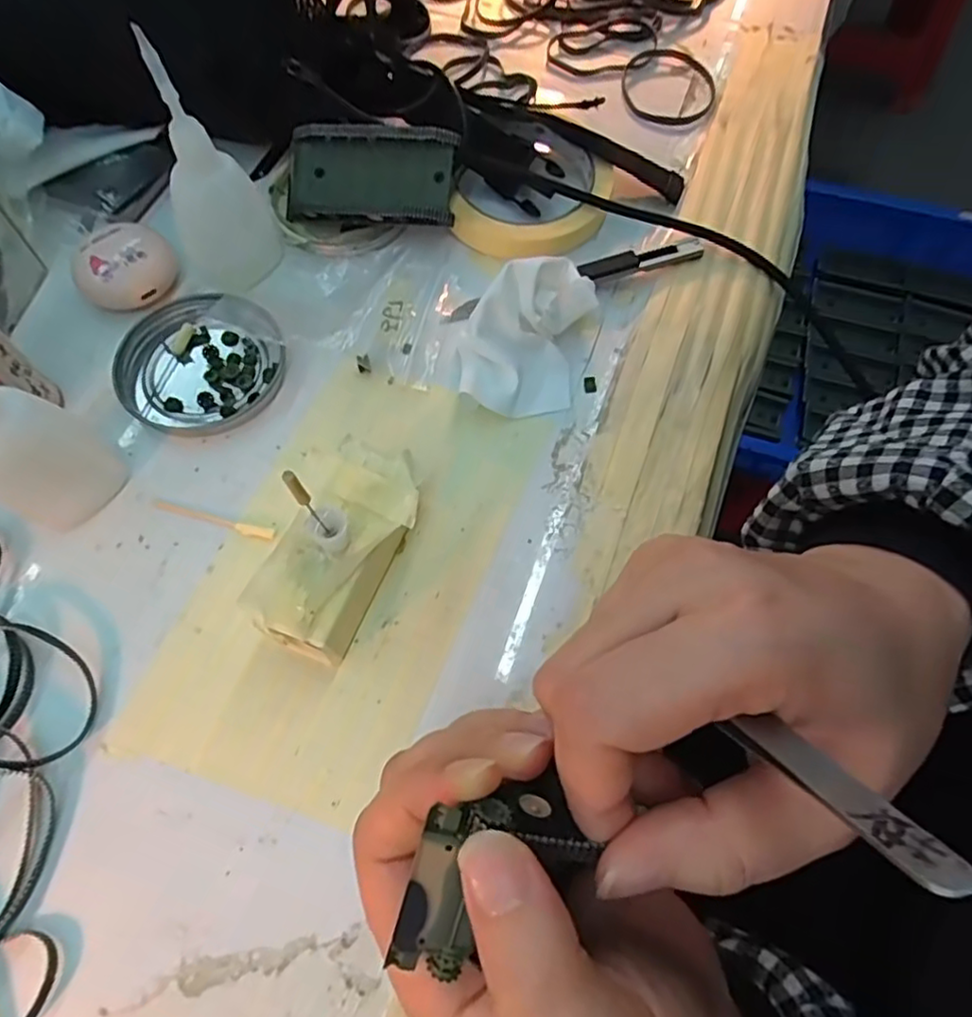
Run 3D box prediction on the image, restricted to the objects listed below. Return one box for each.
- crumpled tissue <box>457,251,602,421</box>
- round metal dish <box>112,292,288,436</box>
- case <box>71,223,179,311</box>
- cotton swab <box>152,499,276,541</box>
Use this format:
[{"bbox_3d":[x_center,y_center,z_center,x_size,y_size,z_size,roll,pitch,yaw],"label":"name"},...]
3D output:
[{"bbox_3d":[0.019,-0.085,0.302,0.055,0.034,0.077,14,66,6],"label":"crumpled tissue"},{"bbox_3d":[-0.138,-0.072,0.310,0.077,0.011,0.075,0,65,0],"label":"round metal dish"},{"bbox_3d":[-0.183,-0.123,0.321,0.041,0.017,0.047,25,68,11],"label":"case"},{"bbox_3d":[-0.121,0.005,0.279,0.059,0.004,0.006,14,66,6],"label":"cotton swab"}]

